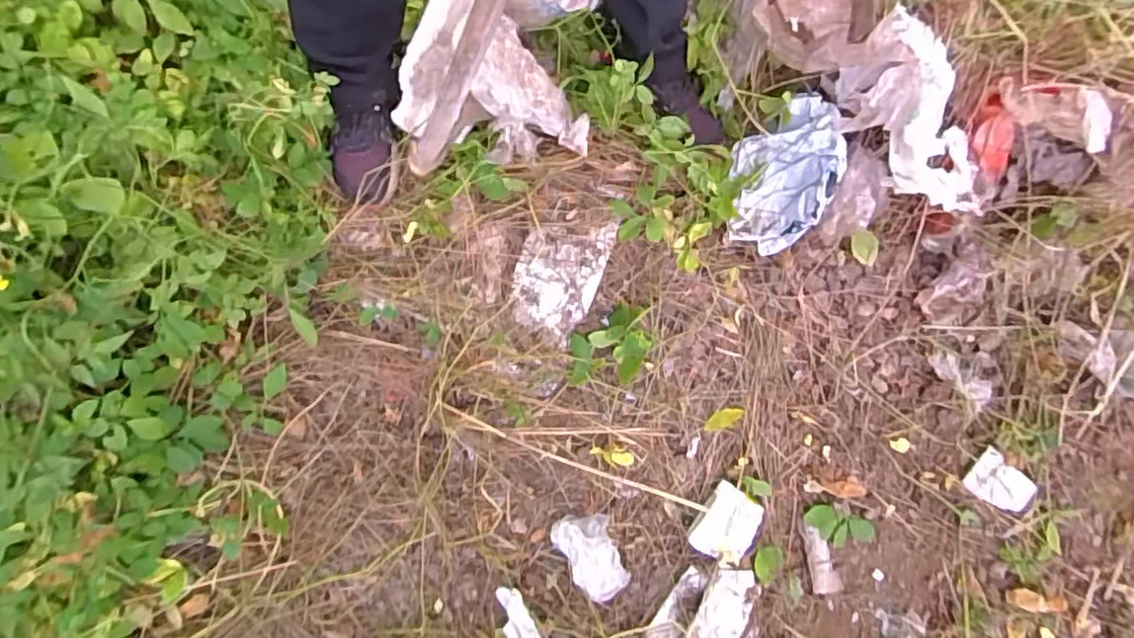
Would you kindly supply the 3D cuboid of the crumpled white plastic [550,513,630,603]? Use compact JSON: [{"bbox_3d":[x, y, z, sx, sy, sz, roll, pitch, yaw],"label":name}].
[{"bbox_3d":[0.037,0.331,0.860,0.083,0.046,0.127,-30,80,-4],"label":"crumpled white plastic"}]

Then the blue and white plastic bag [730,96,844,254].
[{"bbox_3d":[0.294,-0.199,0.851,0.146,0.127,0.186,34,82,7],"label":"blue and white plastic bag"}]

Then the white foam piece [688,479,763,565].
[{"bbox_3d":[0.228,0.292,0.870,0.085,0.036,0.104,36,82,8],"label":"white foam piece"}]

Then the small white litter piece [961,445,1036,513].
[{"bbox_3d":[0.621,0.235,0.876,0.081,0.005,0.066,38,96,15],"label":"small white litter piece"}]

